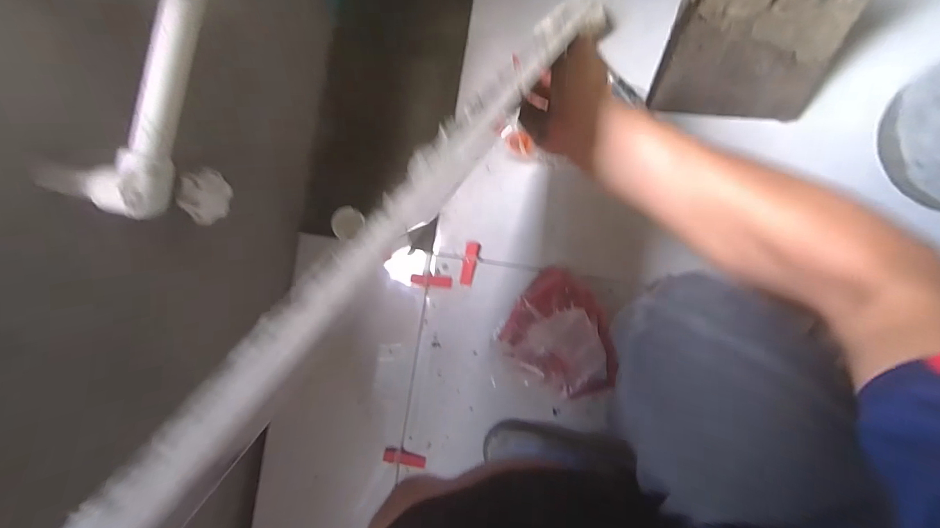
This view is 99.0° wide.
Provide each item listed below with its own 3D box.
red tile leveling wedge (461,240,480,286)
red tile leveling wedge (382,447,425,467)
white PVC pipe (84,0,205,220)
[{"bbox_3d":[0.000,-0.002,0.684,0.022,0.018,0.074,14,103,8],"label":"red tile leveling wedge"},{"bbox_3d":[-0.111,0.330,0.682,0.071,0.014,0.024,13,90,8],"label":"red tile leveling wedge"},{"bbox_3d":[-0.267,-0.210,0.329,0.096,0.030,0.332,13,90,8],"label":"white PVC pipe"}]

